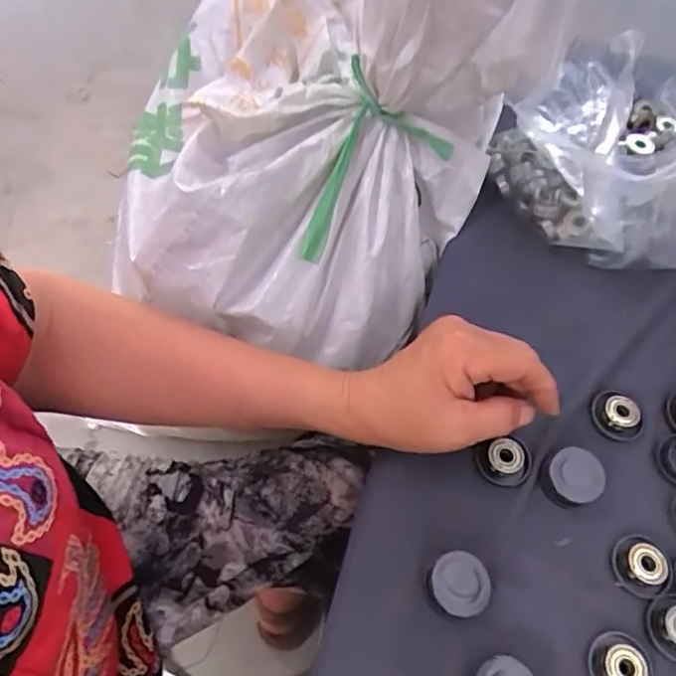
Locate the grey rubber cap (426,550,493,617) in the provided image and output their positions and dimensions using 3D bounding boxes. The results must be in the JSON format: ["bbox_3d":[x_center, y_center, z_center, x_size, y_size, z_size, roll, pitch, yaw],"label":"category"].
[{"bbox_3d":[0.066,0.136,0.323,0.033,0.014,0.031,1,64,-2],"label":"grey rubber cap"}]

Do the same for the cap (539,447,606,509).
[{"bbox_3d":[0.142,0.082,0.351,0.033,0.016,0.033,1,64,-2],"label":"cap"}]

